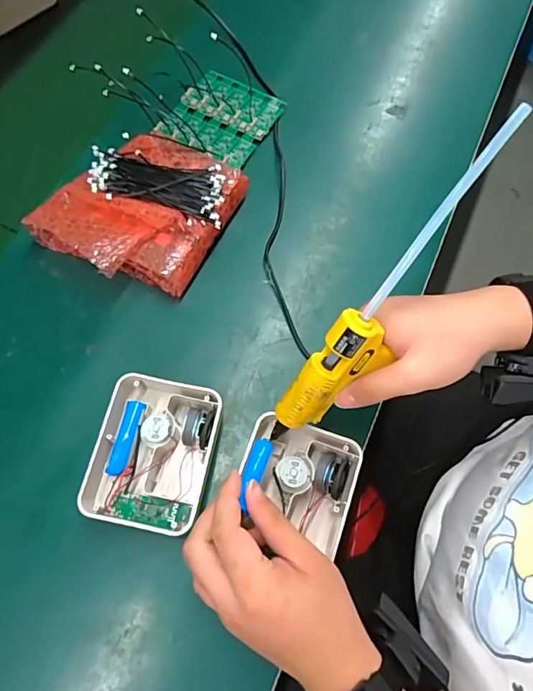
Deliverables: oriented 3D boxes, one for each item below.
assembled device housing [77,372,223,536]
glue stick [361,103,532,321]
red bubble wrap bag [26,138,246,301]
[{"bbox_3d":[-0.102,0.099,0.427,0.100,0.045,0.126,12,68,1],"label":"assembled device housing"},{"bbox_3d":[0.114,-0.083,0.312,0.009,0.006,0.161,41,116,14],"label":"glue stick"},{"bbox_3d":[-0.135,-0.151,0.514,0.169,0.065,0.184,29,70,8],"label":"red bubble wrap bag"}]

